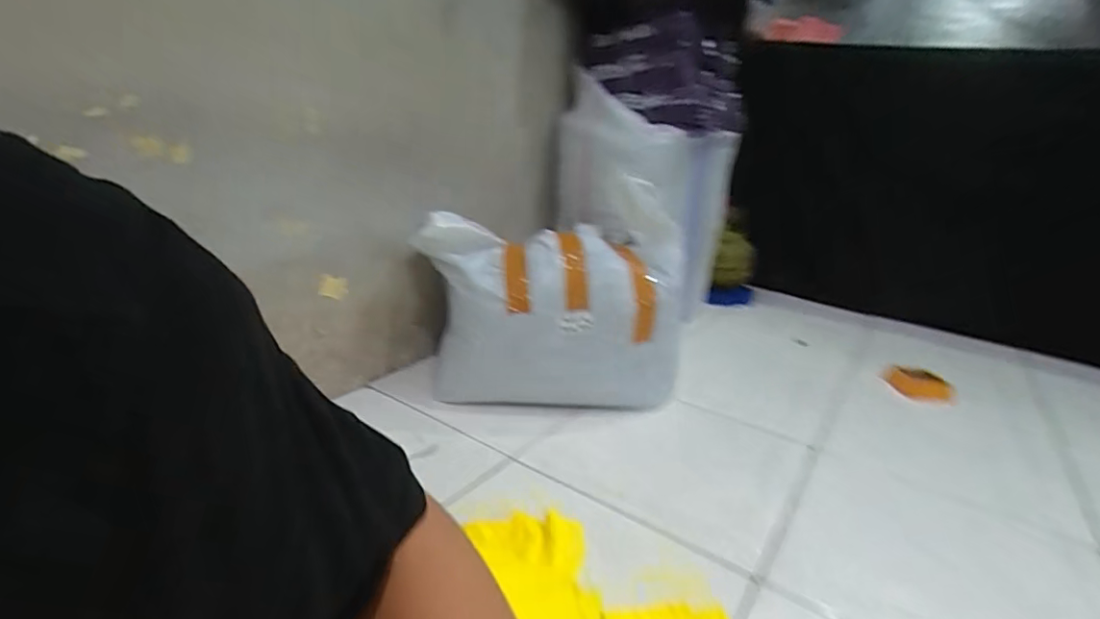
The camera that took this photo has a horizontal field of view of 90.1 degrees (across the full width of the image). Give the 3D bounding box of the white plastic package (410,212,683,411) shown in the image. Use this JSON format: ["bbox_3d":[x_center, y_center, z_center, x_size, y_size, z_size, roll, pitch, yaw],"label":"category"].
[{"bbox_3d":[0.001,0.022,1.070,0.501,0.326,0.179,5,19,-2],"label":"white plastic package"}]

